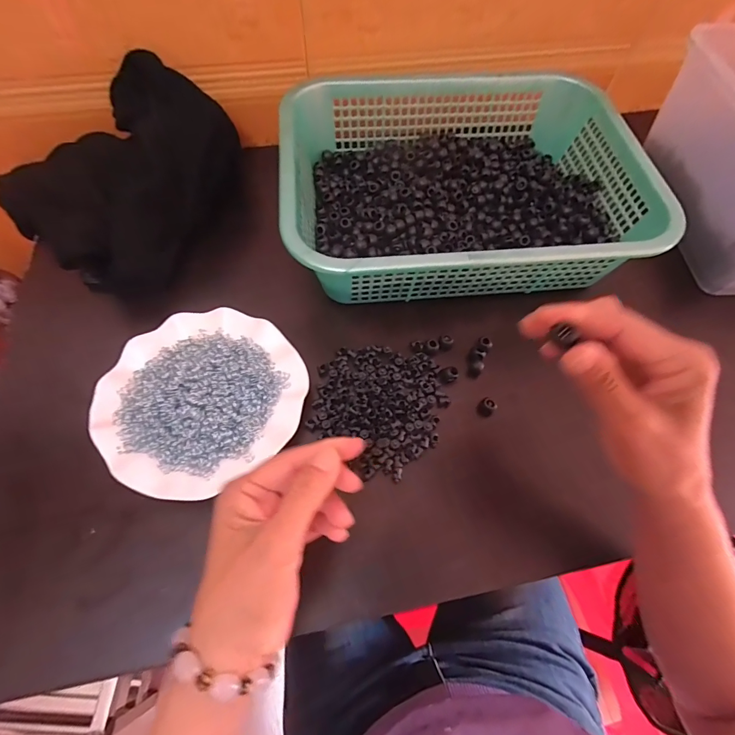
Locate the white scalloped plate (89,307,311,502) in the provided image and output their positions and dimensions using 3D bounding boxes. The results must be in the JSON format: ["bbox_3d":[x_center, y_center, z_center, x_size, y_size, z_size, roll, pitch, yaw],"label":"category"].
[{"bbox_3d":[-0.157,0.025,0.372,0.181,0.027,0.173,1,64,-2],"label":"white scalloped plate"}]

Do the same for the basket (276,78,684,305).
[{"bbox_3d":[0.102,-0.209,0.451,0.379,0.088,0.284,-4,64,-4],"label":"basket"}]

